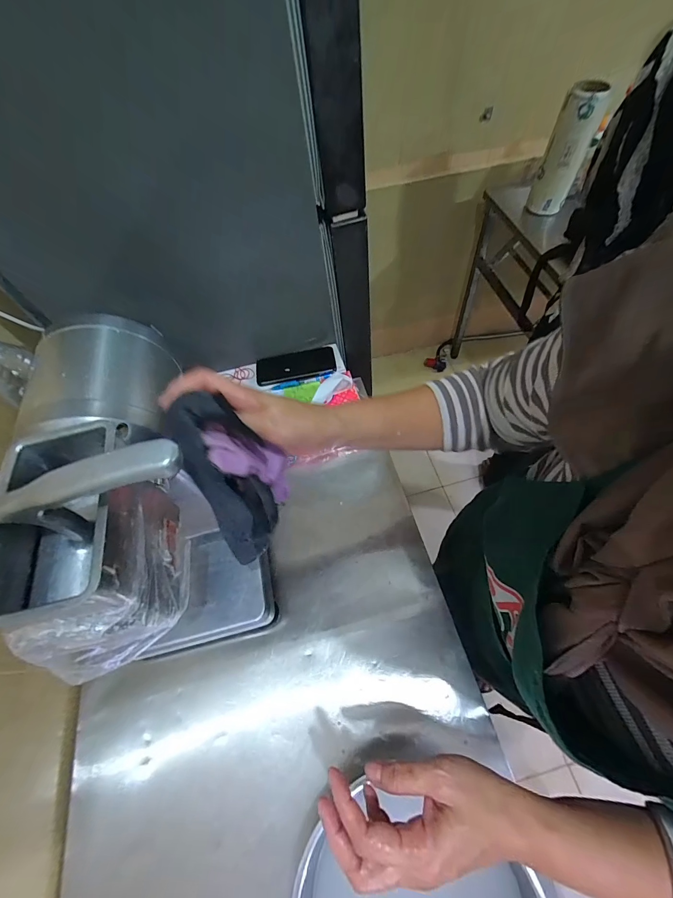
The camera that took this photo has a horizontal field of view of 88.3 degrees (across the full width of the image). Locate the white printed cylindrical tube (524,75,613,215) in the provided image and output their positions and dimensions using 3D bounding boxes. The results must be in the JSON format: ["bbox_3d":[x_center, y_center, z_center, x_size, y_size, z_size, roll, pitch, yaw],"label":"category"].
[{"bbox_3d":[0.610,-0.784,0.924,0.106,0.264,0.093,19,64,15],"label":"white printed cylindrical tube"}]

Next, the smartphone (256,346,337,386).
[{"bbox_3d":[-0.084,-0.176,0.712,0.161,0.014,0.080,-14,60,-2],"label":"smartphone"}]

